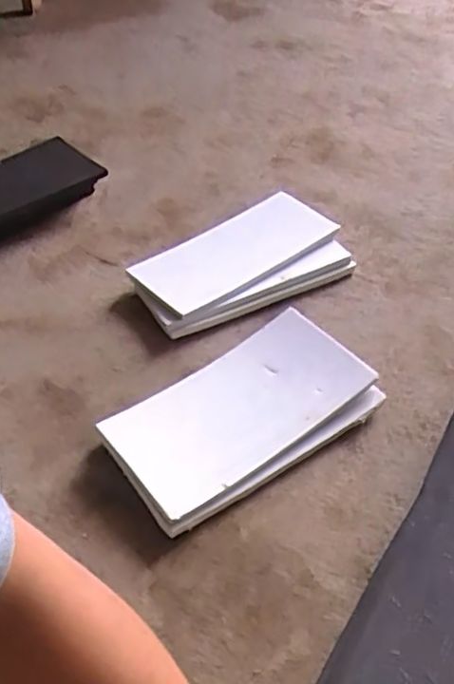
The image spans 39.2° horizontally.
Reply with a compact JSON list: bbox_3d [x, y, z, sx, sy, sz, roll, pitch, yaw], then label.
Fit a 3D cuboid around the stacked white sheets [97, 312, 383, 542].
[{"bbox_3d":[0.016,0.075,0.694,0.283,0.038,0.158,-27,52,-24],"label":"stacked white sheets"}]

